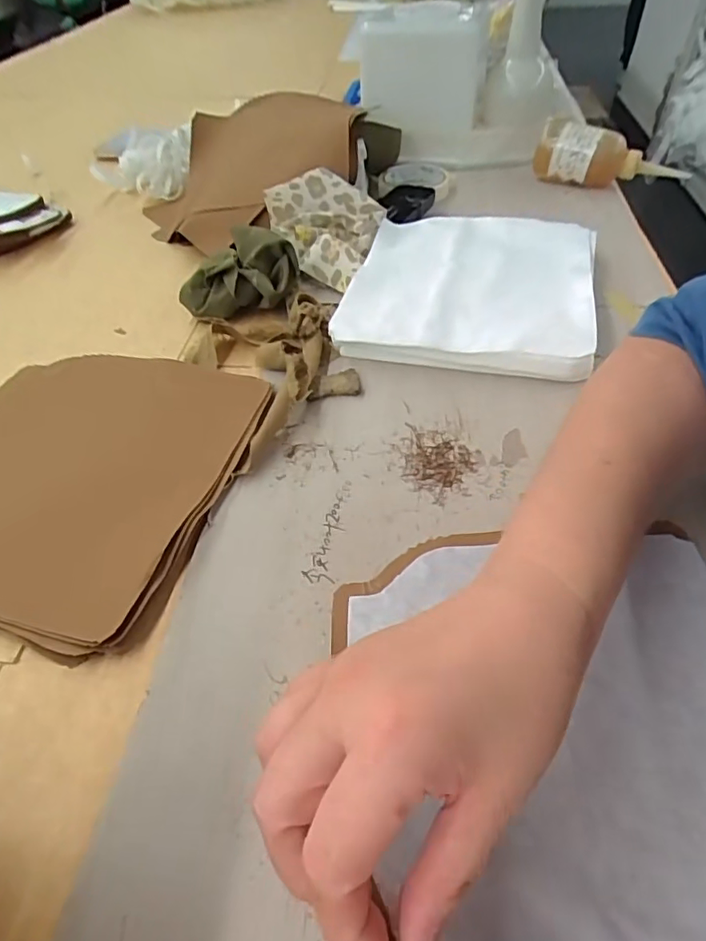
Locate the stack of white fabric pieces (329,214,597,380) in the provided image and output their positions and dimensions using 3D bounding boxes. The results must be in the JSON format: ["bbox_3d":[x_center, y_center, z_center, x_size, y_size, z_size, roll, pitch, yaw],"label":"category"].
[{"bbox_3d":[0.111,-0.172,0.509,0.208,0.035,0.219,10,49,11],"label":"stack of white fabric pieces"}]

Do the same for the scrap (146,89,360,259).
[{"bbox_3d":[-0.140,-0.360,0.648,0.194,0.098,0.260,22,52,21],"label":"scrap"}]

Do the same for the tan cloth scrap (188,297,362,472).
[{"bbox_3d":[-0.071,-0.107,0.461,0.139,0.035,0.145,-1,48,2],"label":"tan cloth scrap"}]

